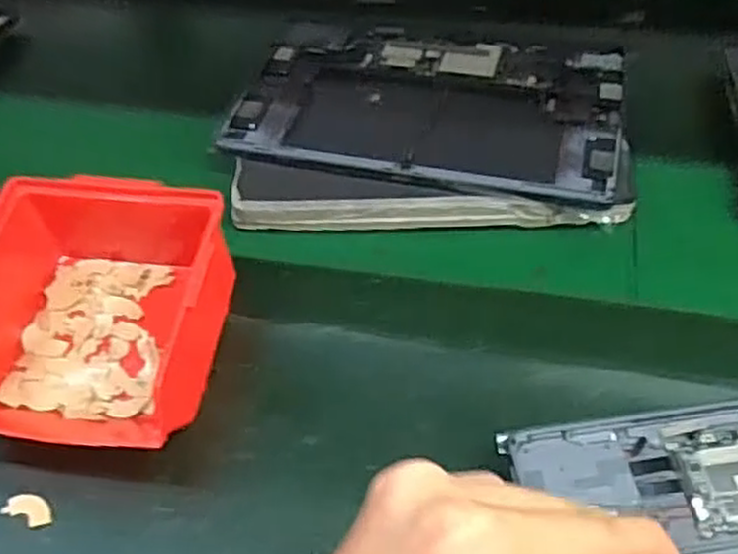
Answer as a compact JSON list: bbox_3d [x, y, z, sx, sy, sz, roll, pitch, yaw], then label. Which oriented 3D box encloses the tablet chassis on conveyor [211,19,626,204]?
[{"bbox_3d":[0.042,-0.120,0.528,0.251,0.011,0.155,9,51,11],"label":"tablet chassis on conveyor"}]

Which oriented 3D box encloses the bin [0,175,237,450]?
[{"bbox_3d":[-0.139,0.010,0.399,0.124,0.062,0.151,4,52,7],"label":"bin"}]

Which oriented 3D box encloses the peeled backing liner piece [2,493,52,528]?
[{"bbox_3d":[-0.164,0.112,0.372,0.025,0.004,0.014,20,52,19],"label":"peeled backing liner piece"}]

